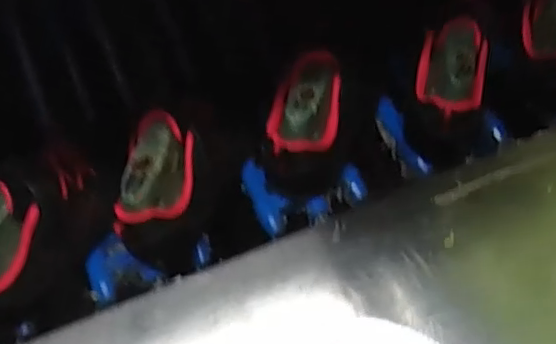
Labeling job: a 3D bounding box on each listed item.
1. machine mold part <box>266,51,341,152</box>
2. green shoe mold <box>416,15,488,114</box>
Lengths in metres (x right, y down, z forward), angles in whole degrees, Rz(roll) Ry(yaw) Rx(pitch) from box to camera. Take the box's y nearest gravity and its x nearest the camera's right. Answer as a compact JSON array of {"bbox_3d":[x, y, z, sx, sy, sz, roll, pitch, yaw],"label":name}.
[{"bbox_3d":[0.021,-0.051,0.479,0.053,0.033,0.085,9,56,0],"label":"machine mold part"},{"bbox_3d":[0.141,-0.083,0.494,0.052,0.034,0.082,13,56,3],"label":"green shoe mold"}]

